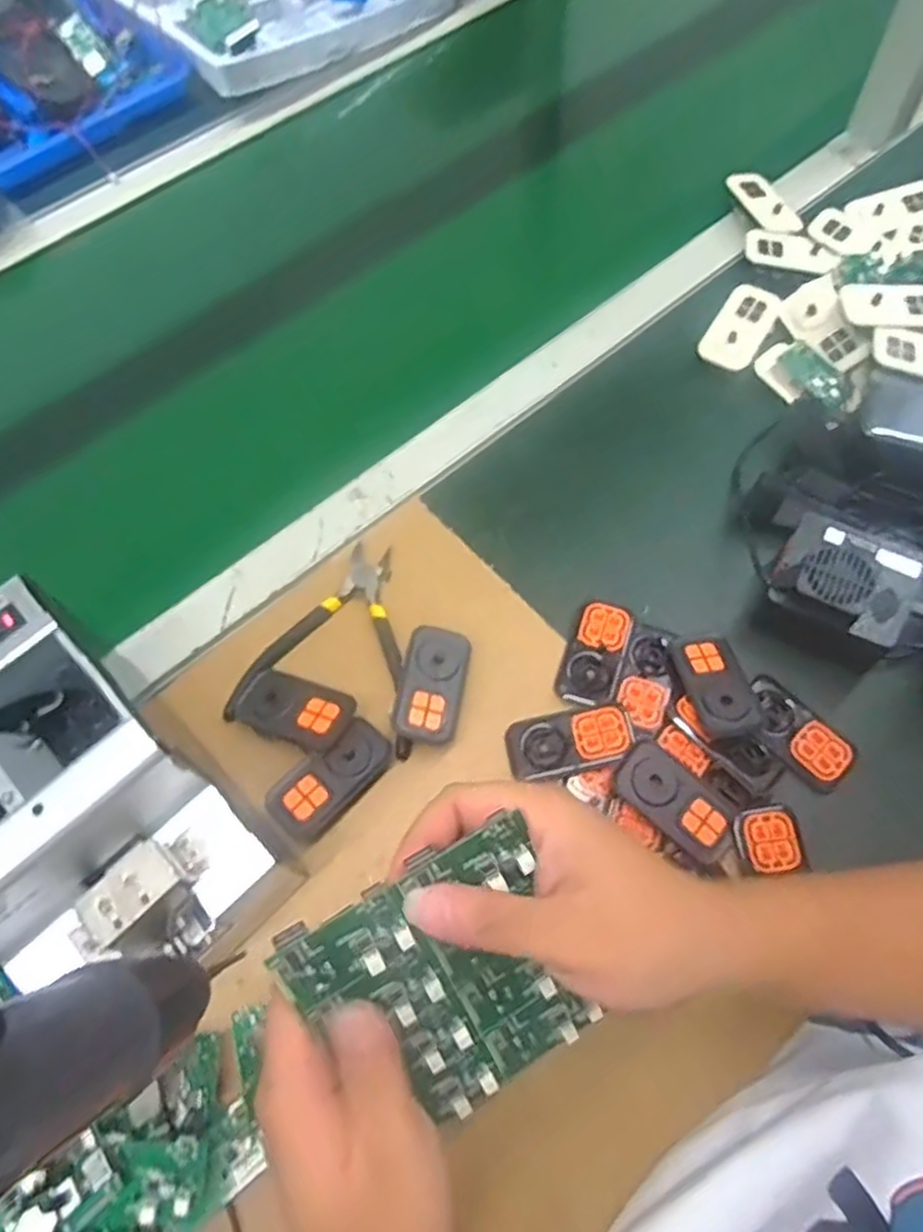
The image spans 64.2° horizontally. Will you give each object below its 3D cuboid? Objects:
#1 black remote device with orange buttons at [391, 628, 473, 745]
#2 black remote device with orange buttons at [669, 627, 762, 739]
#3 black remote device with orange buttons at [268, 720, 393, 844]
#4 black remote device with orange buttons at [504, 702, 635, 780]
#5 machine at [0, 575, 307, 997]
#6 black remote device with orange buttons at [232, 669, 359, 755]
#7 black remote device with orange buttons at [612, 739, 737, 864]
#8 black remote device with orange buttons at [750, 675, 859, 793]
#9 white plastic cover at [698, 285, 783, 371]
[{"bbox_3d":[-0.018,0.043,0.458,0.039,0.014,0.075,18,59,-10],"label":"black remote device with orange buttons"},{"bbox_3d":[0.159,0.040,0.457,0.038,0.015,0.070,-11,65,-2],"label":"black remote device with orange buttons"},{"bbox_3d":[-0.077,0.097,0.441,0.037,0.025,0.075,41,73,19],"label":"black remote device with orange buttons"},{"bbox_3d":[0.066,0.076,0.445,0.074,0.013,0.036,-11,65,-3],"label":"black remote device with orange buttons"},{"bbox_3d":[-0.192,0.103,0.372,0.122,0.142,0.171,-41,70,-15],"label":"machine"},{"bbox_3d":[-0.104,0.057,0.455,0.073,0.023,0.038,22,68,12],"label":"black remote device with orange buttons"},{"bbox_3d":[0.124,0.106,0.426,0.072,0.011,0.036,40,73,19],"label":"black remote device with orange buttons"},{"bbox_3d":[0.206,0.070,0.450,0.039,0.010,0.074,-37,69,-14],"label":"black remote device with orange buttons"},{"bbox_3d":[0.216,-0.225,0.572,0.041,0.010,0.080,30,70,15],"label":"white plastic cover"}]

